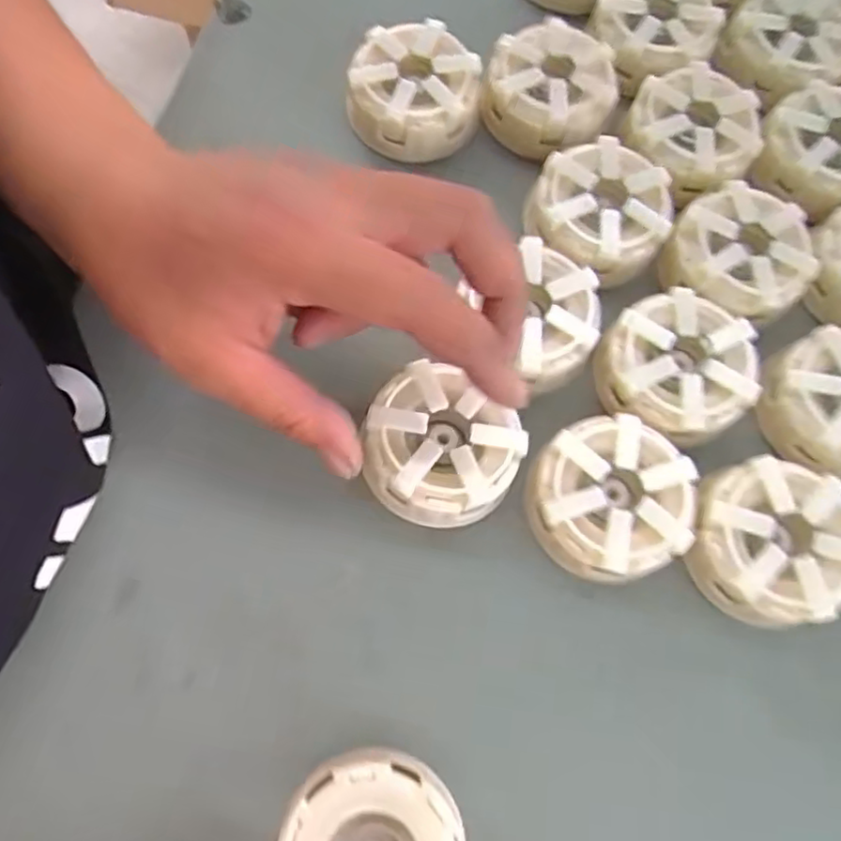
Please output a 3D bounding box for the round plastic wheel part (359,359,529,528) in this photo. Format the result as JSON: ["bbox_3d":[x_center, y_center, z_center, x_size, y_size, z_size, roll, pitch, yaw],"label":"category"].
[{"bbox_3d":[0.006,0.011,0.257,0.058,0.022,0.053,1,73,-2],"label":"round plastic wheel part"}]

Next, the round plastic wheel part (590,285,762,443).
[{"bbox_3d":[0.106,-0.021,0.278,0.059,0.029,0.058,1,73,-2],"label":"round plastic wheel part"}]

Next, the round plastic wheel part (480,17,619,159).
[{"bbox_3d":[0.062,-0.157,0.315,0.058,0.026,0.056,1,73,-2],"label":"round plastic wheel part"}]

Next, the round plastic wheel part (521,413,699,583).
[{"bbox_3d":[0.074,0.031,0.261,0.061,0.027,0.058,1,73,-2],"label":"round plastic wheel part"}]

